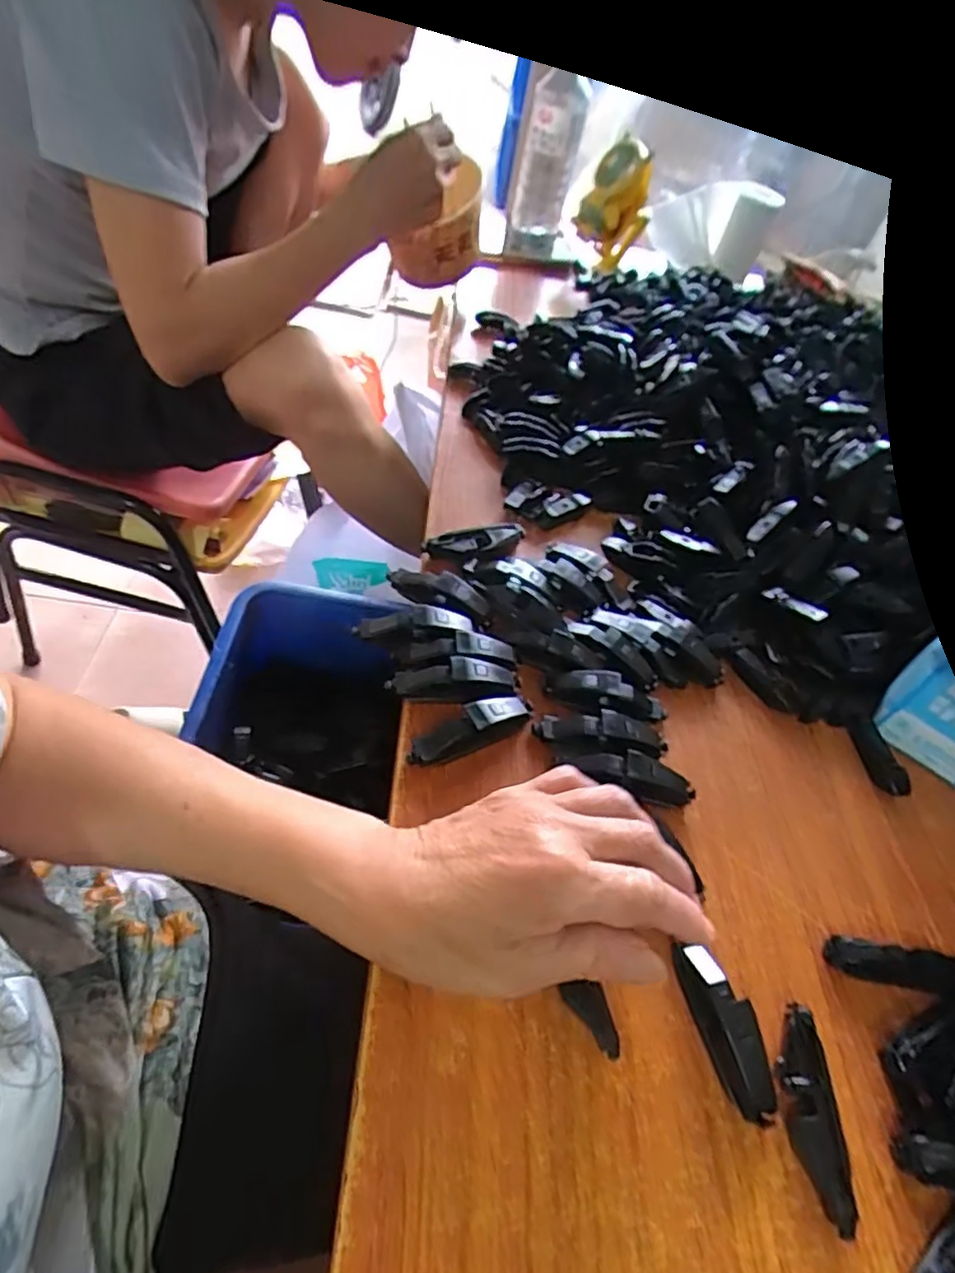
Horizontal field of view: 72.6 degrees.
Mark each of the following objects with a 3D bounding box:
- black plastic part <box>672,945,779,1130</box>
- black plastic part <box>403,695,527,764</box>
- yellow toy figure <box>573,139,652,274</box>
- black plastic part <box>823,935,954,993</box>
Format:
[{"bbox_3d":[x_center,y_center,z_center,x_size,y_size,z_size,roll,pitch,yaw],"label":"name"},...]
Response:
[{"bbox_3d":[0.115,0.181,0.299,0.019,0.021,0.071,-12,58,-15],"label":"black plastic part"},{"bbox_3d":[-0.004,0.054,0.375,0.075,0.021,0.023,-16,56,-24],"label":"black plastic part"},{"bbox_3d":[0.180,-0.565,0.872,0.088,0.149,0.071,19,49,3],"label":"yellow toy figure"},{"bbox_3d":[0.219,0.169,0.335,0.078,0.017,0.016,11,49,-4],"label":"black plastic part"}]

